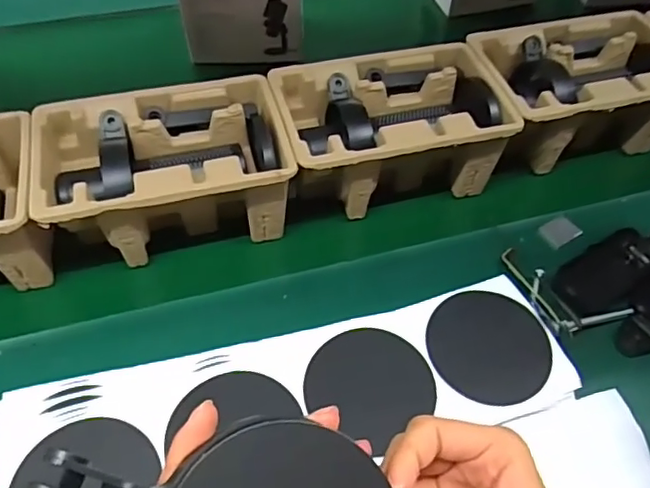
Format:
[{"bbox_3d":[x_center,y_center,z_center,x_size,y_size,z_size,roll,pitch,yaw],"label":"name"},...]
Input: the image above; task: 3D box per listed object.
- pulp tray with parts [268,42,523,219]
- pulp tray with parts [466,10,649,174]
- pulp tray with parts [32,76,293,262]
[{"bbox_3d":[0.065,-0.120,0.611,0.221,0.099,0.144,-11,57,-10],"label":"pulp tray with parts"},{"bbox_3d":[0.284,-0.175,0.660,0.232,0.096,0.146,-12,57,-11],"label":"pulp tray with parts"},{"bbox_3d":[-0.155,-0.068,0.567,0.226,0.100,0.142,-11,55,-14],"label":"pulp tray with parts"}]

